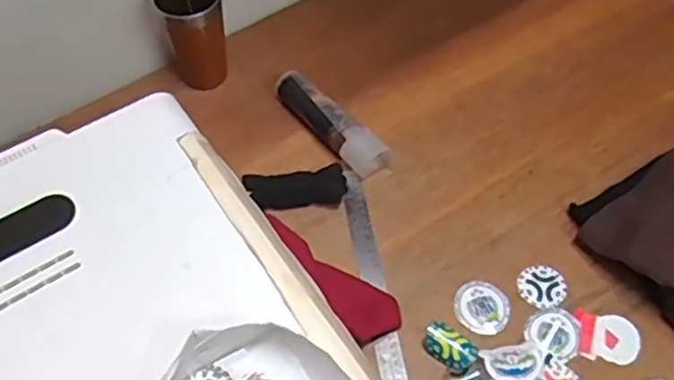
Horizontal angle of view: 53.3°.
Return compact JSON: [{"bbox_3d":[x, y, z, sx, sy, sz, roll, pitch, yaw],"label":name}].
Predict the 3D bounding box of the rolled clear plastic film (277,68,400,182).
[{"bbox_3d":[-0.009,-0.087,0.876,0.188,0.038,0.052,39,65,21],"label":"rolled clear plastic film"}]

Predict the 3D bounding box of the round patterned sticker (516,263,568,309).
[{"bbox_3d":[0.238,0.111,0.779,0.054,0.005,0.052,-2,61,3],"label":"round patterned sticker"}]

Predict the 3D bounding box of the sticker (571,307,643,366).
[{"bbox_3d":[0.302,0.163,0.744,0.070,0.004,0.056,10,58,5],"label":"sticker"}]

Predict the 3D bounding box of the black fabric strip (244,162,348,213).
[{"bbox_3d":[-0.050,-0.002,0.832,0.123,0.023,0.044,-9,59,-7],"label":"black fabric strip"}]

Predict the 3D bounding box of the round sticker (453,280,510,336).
[{"bbox_3d":[0.165,0.133,0.763,0.059,0.009,0.062,0,58,-1],"label":"round sticker"}]

